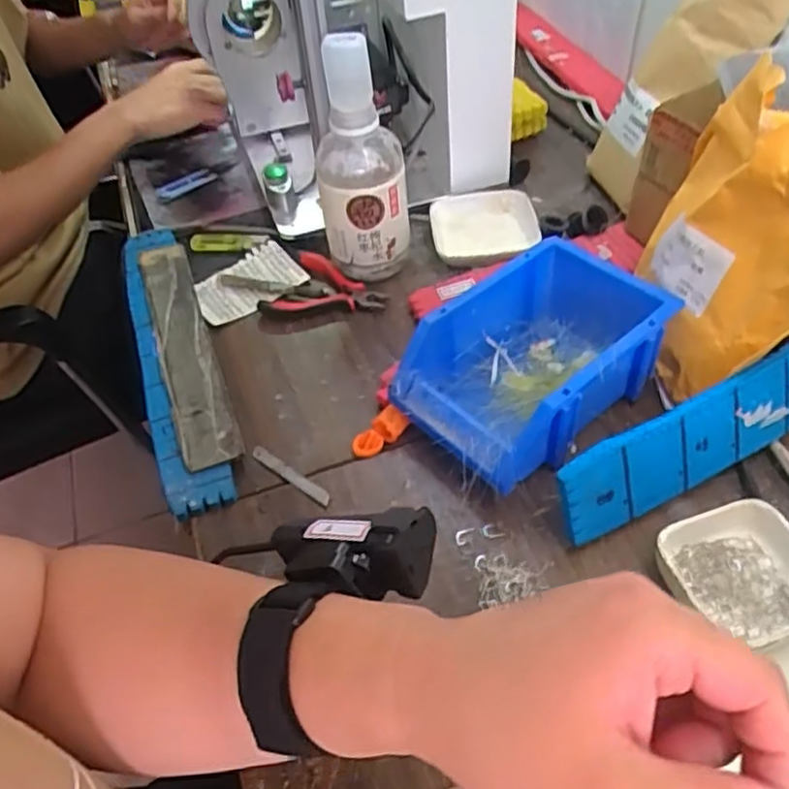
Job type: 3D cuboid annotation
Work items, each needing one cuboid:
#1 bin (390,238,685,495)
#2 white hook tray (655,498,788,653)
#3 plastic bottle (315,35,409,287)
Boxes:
[{"bbox_3d":[0.102,-0.024,0.512,0.189,0.080,0.125,-34,54,-24],"label":"bin"},{"bbox_3d":[0.208,0.110,0.416,0.084,0.032,0.079,-15,48,-9],"label":"white hook tray"},{"bbox_3d":[-0.030,-0.208,0.617,0.077,0.210,0.090,-4,47,1],"label":"plastic bottle"}]

